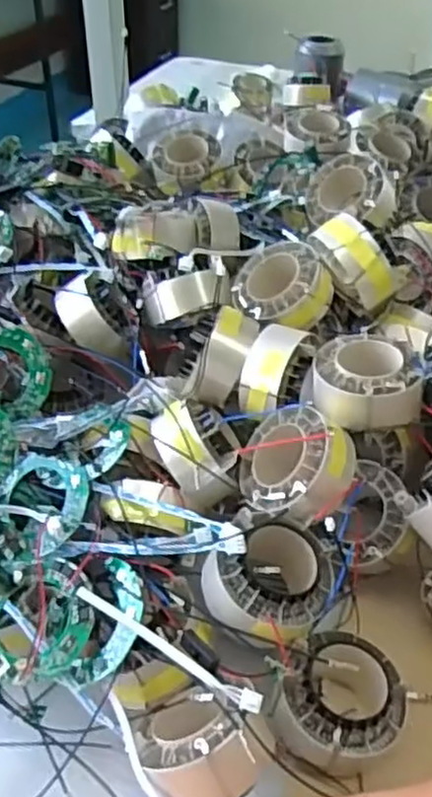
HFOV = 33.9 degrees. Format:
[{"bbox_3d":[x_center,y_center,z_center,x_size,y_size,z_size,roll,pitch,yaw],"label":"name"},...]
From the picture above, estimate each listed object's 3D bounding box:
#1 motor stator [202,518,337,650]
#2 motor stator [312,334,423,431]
[{"bbox_3d":[0.030,0.099,0.384,0.070,0.047,0.066,-29,57,-33],"label":"motor stator"},{"bbox_3d":[0.093,-0.013,0.435,0.063,0.026,0.065,3,41,3],"label":"motor stator"}]

